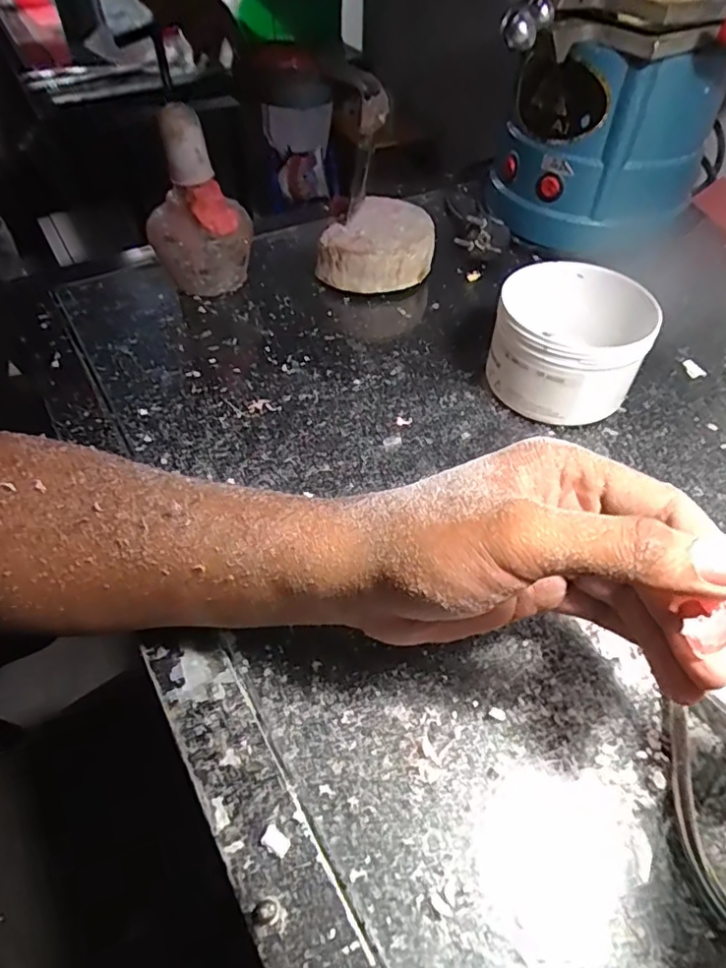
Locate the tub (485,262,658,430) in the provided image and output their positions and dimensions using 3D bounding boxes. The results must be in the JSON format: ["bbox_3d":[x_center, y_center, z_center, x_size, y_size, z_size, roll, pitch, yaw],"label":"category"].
[{"bbox_3d":[0.130,-0.088,0.365,0.098,0.063,0.107,1,50,-1],"label":"tub"}]

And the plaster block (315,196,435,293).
[{"bbox_3d":[0.015,-0.186,0.456,0.077,0.043,0.091,30,55,22],"label":"plaster block"}]

